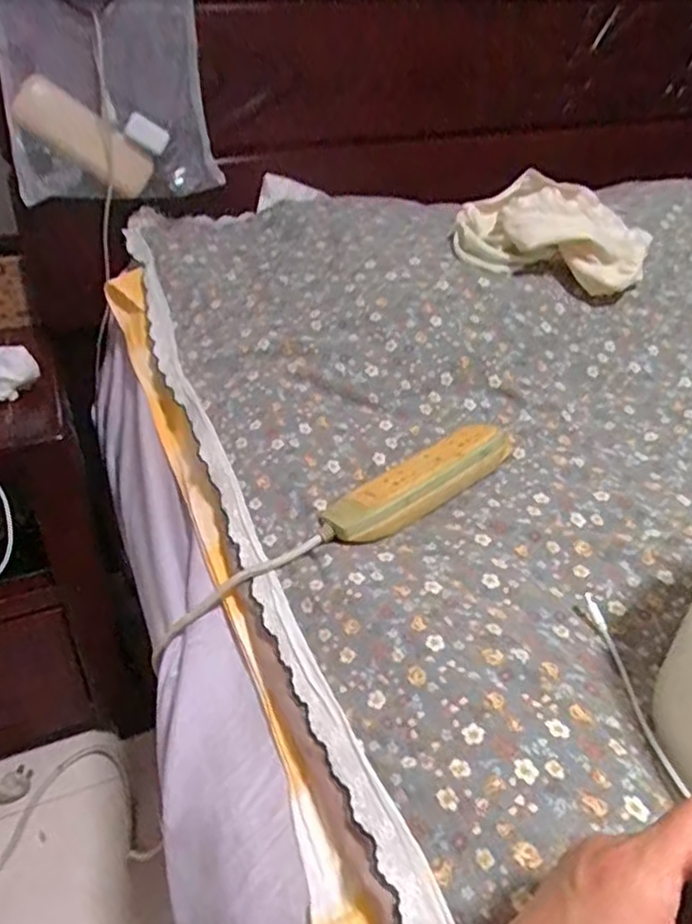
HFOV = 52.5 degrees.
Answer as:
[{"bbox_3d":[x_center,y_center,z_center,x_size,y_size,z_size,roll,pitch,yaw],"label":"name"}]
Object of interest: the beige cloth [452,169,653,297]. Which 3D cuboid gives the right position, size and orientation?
[{"bbox_3d":[0.222,-0.237,0.766,0.201,0.112,0.100,9,35,12],"label":"beige cloth"}]

